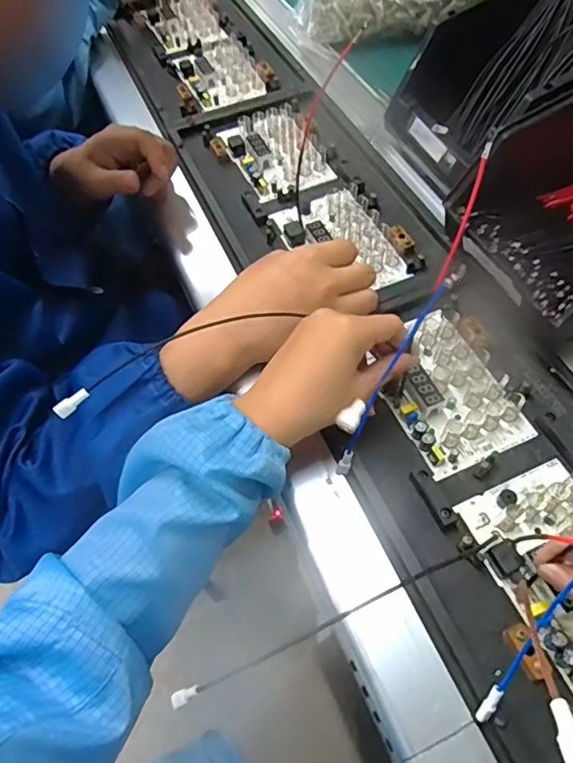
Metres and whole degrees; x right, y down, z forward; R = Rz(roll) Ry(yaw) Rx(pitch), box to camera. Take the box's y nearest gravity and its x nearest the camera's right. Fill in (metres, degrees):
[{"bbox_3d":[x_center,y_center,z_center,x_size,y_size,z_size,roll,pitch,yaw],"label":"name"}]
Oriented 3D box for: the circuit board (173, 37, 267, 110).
[{"bbox_3d":[-0.088,-0.400,0.697,0.093,0.015,0.133,-21,58,-11],"label":"circuit board"}]

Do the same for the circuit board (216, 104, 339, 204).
[{"bbox_3d":[-0.015,-0.259,0.605,0.088,0.022,0.133,-23,58,-12],"label":"circuit board"}]

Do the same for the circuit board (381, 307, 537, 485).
[{"bbox_3d":[0.124,0.002,0.426,0.086,0.019,0.132,-20,58,-11],"label":"circuit board"}]

